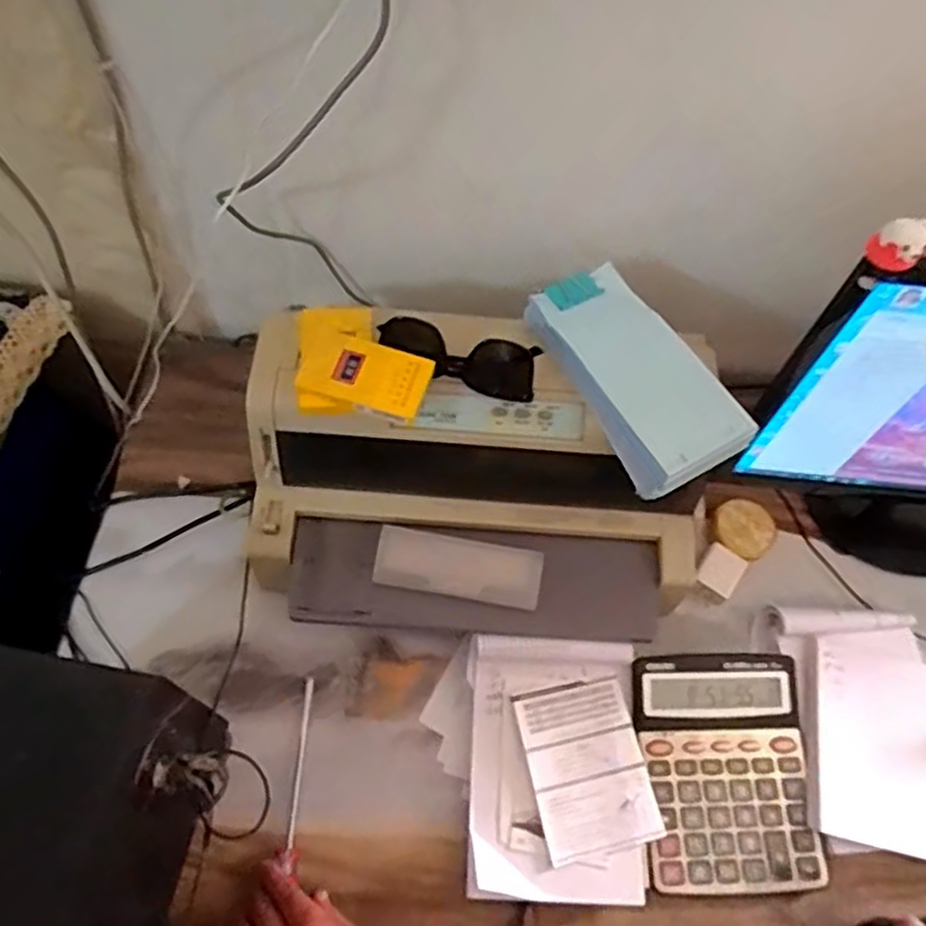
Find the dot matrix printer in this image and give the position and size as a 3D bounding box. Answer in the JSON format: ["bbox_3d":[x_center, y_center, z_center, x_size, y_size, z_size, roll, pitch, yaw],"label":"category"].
[{"bbox_3d":[0.015,0.020,0.658,0.398,0.183,0.240,5,61,-1],"label":"dot matrix printer"}]

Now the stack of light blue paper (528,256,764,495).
[{"bbox_3d":[0.147,-0.084,0.615,0.112,0.037,0.213,-32,73,-3],"label":"stack of light blue paper"}]

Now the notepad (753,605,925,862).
[{"bbox_3d":[0.391,0.246,0.664,0.184,0.027,0.213,5,61,-1],"label":"notepad"}]

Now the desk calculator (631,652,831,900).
[{"bbox_3d":[0.237,0.275,0.639,0.153,0.035,0.194,-1,62,-4],"label":"desk calculator"}]

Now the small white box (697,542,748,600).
[{"bbox_3d":[0.266,0.115,0.740,0.039,0.030,0.047,33,64,13],"label":"small white box"}]

